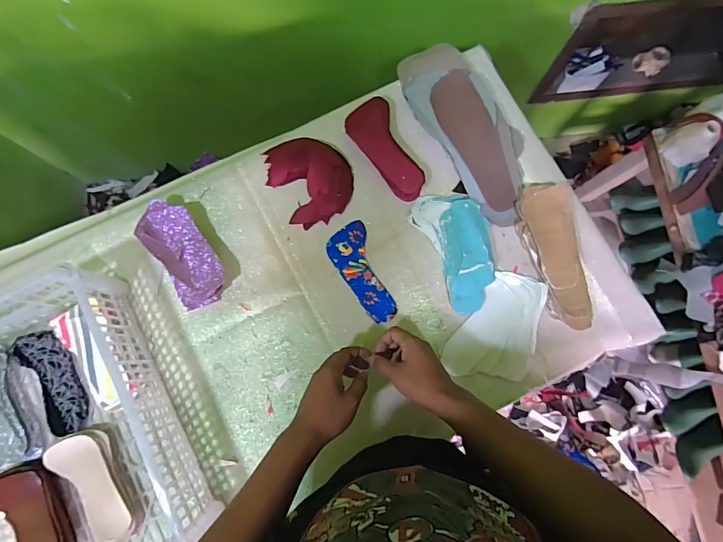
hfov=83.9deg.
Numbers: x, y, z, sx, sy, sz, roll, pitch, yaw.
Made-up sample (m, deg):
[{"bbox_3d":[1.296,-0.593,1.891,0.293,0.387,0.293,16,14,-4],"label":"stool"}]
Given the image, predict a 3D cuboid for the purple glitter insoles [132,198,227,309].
[{"bbox_3d":[-0.303,-0.031,0.683,0.092,0.053,0.191,-31,81,-6],"label":"purple glitter insoles"}]

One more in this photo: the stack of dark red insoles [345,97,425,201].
[{"bbox_3d":[0.040,-0.211,0.714,0.081,0.031,0.187,-25,80,-5],"label":"stack of dark red insoles"}]

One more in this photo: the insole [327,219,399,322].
[{"bbox_3d":[0.002,0.005,0.701,0.072,0.004,0.179,-25,80,-5],"label":"insole"}]

